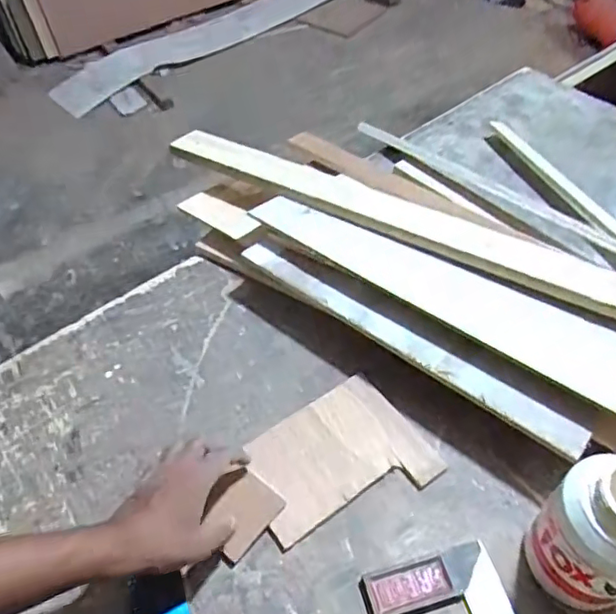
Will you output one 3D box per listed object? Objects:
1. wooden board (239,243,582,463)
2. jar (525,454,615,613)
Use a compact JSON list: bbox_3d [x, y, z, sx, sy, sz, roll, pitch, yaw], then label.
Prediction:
[{"bbox_3d":[0.100,0.033,0.663,0.435,0.022,0.041,32,58,25],"label":"wooden board"},{"bbox_3d":[0.250,0.200,0.501,0.087,0.158,0.099,-32,56,-23],"label":"jar"}]

